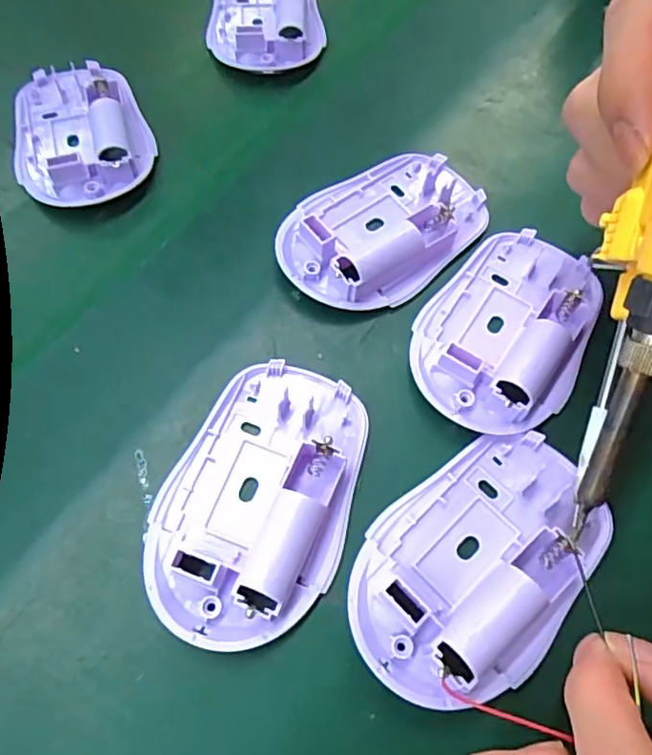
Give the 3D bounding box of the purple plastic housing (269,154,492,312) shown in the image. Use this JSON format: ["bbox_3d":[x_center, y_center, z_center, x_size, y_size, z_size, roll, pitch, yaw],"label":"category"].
[{"bbox_3d":[0.024,-0.065,0.246,0.094,0.017,0.059,-37,73,-19],"label":"purple plastic housing"}]

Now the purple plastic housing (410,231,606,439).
[{"bbox_3d":[0.072,-0.022,0.228,0.060,0.014,0.093,29,67,12],"label":"purple plastic housing"}]

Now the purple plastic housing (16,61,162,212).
[{"bbox_3d":[-0.115,-0.117,0.271,0.060,0.016,0.088,-20,68,-13],"label":"purple plastic housing"}]

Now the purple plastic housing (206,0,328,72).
[{"bbox_3d":[-0.032,-0.196,0.314,0.059,0.018,0.084,-1,65,-5],"label":"purple plastic housing"}]

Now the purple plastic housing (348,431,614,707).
[{"bbox_3d":[0.049,0.056,0.188,0.094,0.021,0.056,-41,74,-20],"label":"purple plastic housing"}]

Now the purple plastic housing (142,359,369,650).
[{"bbox_3d":[-0.022,0.038,0.195,0.061,0.017,0.095,25,66,7],"label":"purple plastic housing"}]

